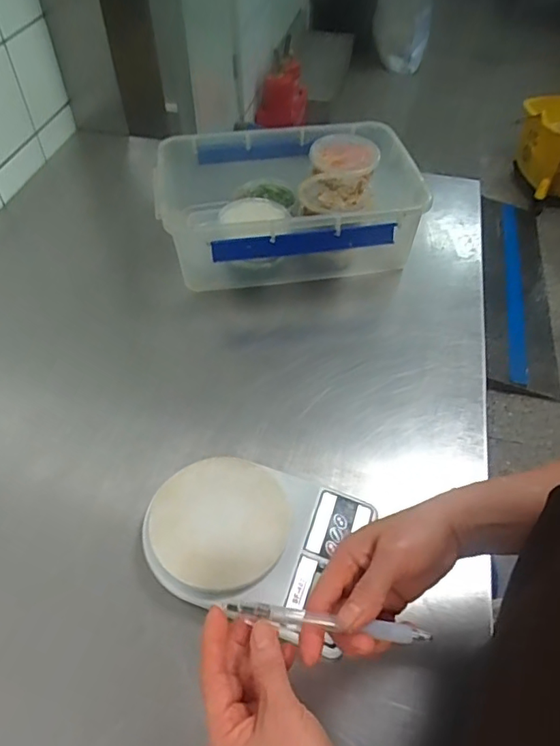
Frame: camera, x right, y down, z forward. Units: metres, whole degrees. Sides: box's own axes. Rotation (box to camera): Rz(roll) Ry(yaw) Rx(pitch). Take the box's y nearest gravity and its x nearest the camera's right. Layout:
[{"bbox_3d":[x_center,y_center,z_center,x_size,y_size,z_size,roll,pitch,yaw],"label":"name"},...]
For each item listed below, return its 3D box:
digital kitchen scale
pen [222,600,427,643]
[{"bbox_3d":[-0.033,0.159,0.527,0.191,0.035,0.150,15,50,9],"label":"digital kitchen scale"},{"bbox_3d":[0.033,0.170,0.371,0.139,0.007,0.010,8,49,3],"label":"pen"}]

